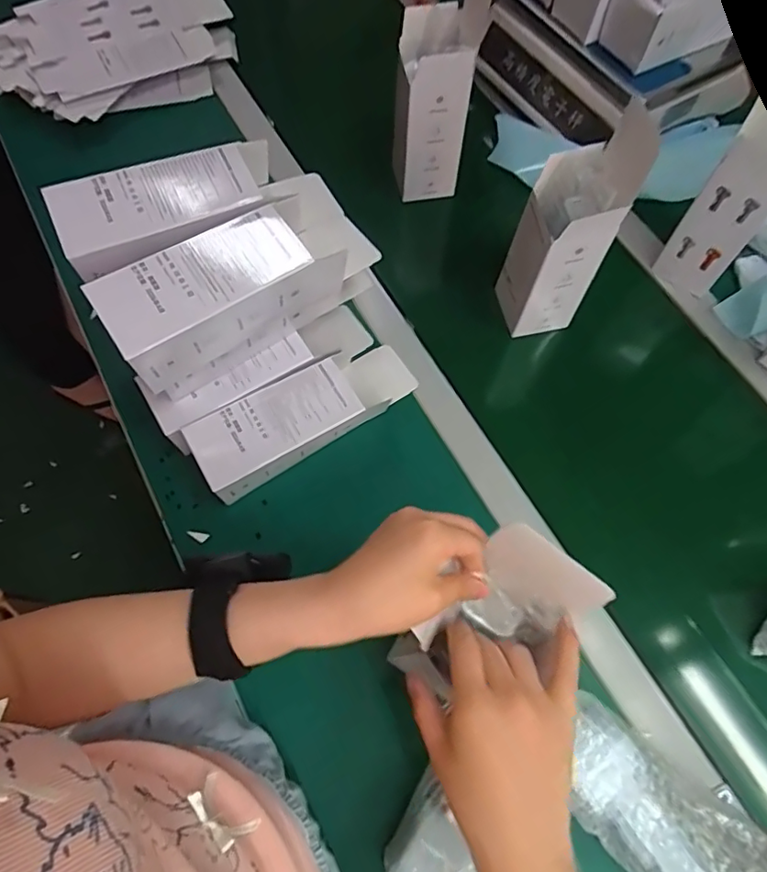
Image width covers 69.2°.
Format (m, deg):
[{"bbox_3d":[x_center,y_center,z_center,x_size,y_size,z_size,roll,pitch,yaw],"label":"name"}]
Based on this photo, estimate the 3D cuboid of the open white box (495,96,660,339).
[{"bbox_3d":[0.184,-0.202,0.568,0.086,0.230,0.074,-12,68,-5],"label":"open white box"}]

